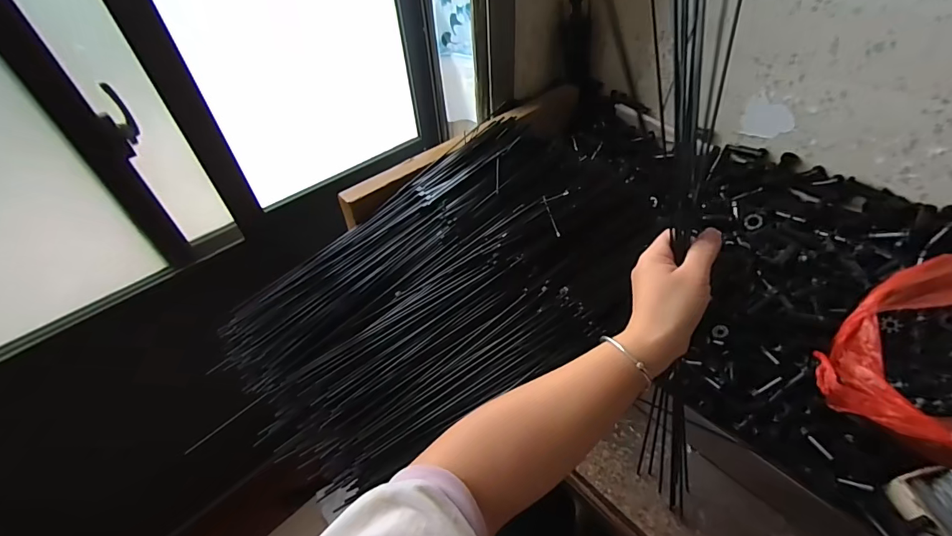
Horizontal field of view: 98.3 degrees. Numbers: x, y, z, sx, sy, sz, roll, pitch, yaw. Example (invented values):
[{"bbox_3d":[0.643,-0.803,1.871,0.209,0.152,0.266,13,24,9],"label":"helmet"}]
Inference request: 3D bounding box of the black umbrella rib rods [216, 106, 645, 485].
[{"bbox_3d":[-0.041,0.028,0.578,0.577,0.066,0.378,-40,67,-15],"label":"black umbrella rib rods"}]

